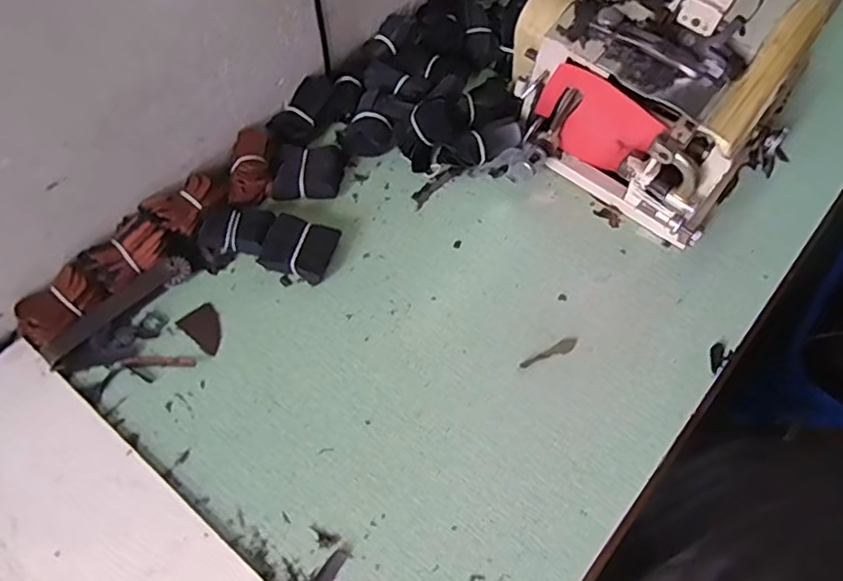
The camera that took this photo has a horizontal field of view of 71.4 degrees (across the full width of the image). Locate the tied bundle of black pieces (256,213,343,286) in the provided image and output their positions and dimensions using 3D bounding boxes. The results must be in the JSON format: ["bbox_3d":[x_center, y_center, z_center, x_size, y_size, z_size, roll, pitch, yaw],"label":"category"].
[{"bbox_3d":[-0.127,-0.044,0.613,0.072,0.032,0.057,15,66,3],"label":"tied bundle of black pieces"}]

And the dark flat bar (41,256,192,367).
[{"bbox_3d":[-0.297,0.016,0.576,0.151,0.018,0.023,-40,70,-20],"label":"dark flat bar"}]

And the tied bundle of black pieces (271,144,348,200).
[{"bbox_3d":[-0.125,-0.132,0.658,0.073,0.033,0.060,5,66,-1],"label":"tied bundle of black pieces"}]

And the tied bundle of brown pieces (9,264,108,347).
[{"bbox_3d":[-0.347,0.014,0.562,0.040,0.034,0.074,39,70,13],"label":"tied bundle of brown pieces"}]

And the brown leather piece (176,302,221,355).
[{"bbox_3d":[-0.215,0.040,0.585,0.036,0.004,0.051,-35,73,-17],"label":"brown leather piece"}]

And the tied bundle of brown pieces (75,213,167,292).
[{"bbox_3d":[-0.296,-0.038,0.589,0.045,0.028,0.075,34,68,11],"label":"tied bundle of brown pieces"}]

